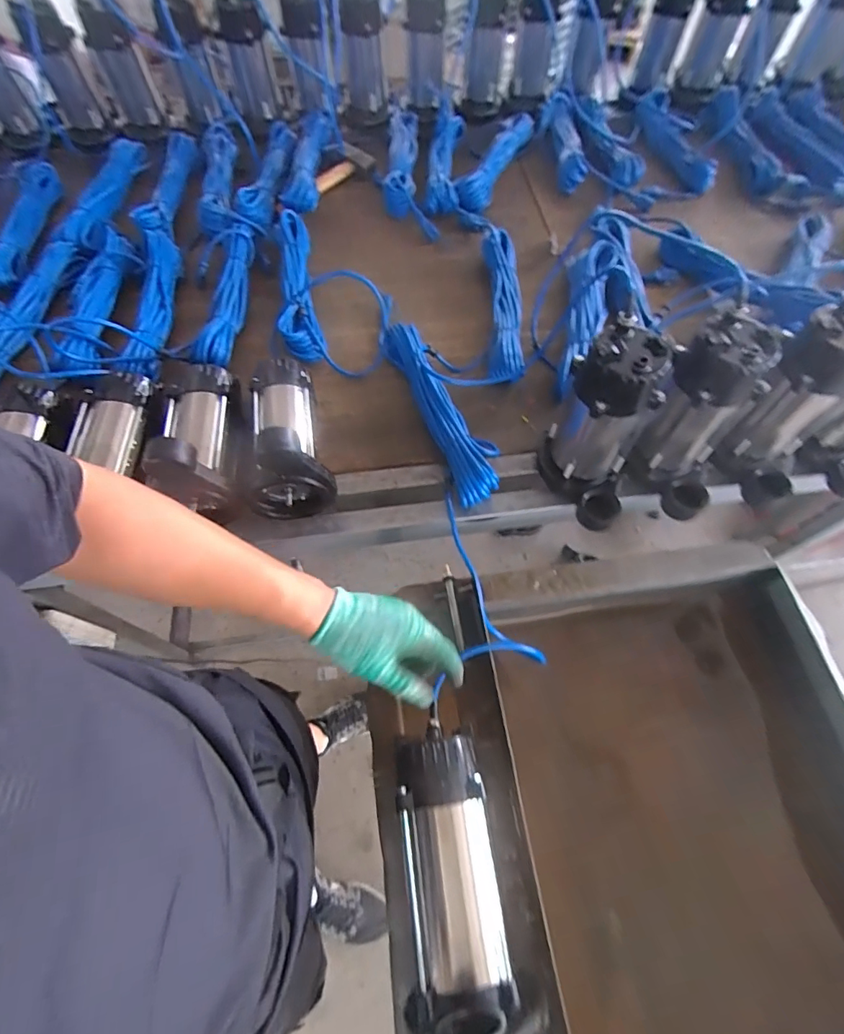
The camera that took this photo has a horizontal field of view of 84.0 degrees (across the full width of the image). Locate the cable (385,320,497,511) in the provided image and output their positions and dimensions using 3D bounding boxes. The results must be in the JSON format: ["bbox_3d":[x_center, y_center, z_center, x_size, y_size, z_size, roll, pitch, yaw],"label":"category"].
[{"bbox_3d":[0.033,-0.179,0.753,0.088,0.054,0.348,-21,65,-11],"label":"cable"}]

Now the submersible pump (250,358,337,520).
[{"bbox_3d":[-0.206,-0.130,0.674,0.111,0.170,0.226,-14,64,-7],"label":"submersible pump"}]

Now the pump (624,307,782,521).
[{"bbox_3d":[0.363,-0.121,0.606,0.143,0.224,0.117,38,69,17],"label":"pump"}]

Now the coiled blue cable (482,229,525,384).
[{"bbox_3d":[0.145,-0.377,0.835,0.067,0.050,0.339,2,63,1],"label":"coiled blue cable"}]

